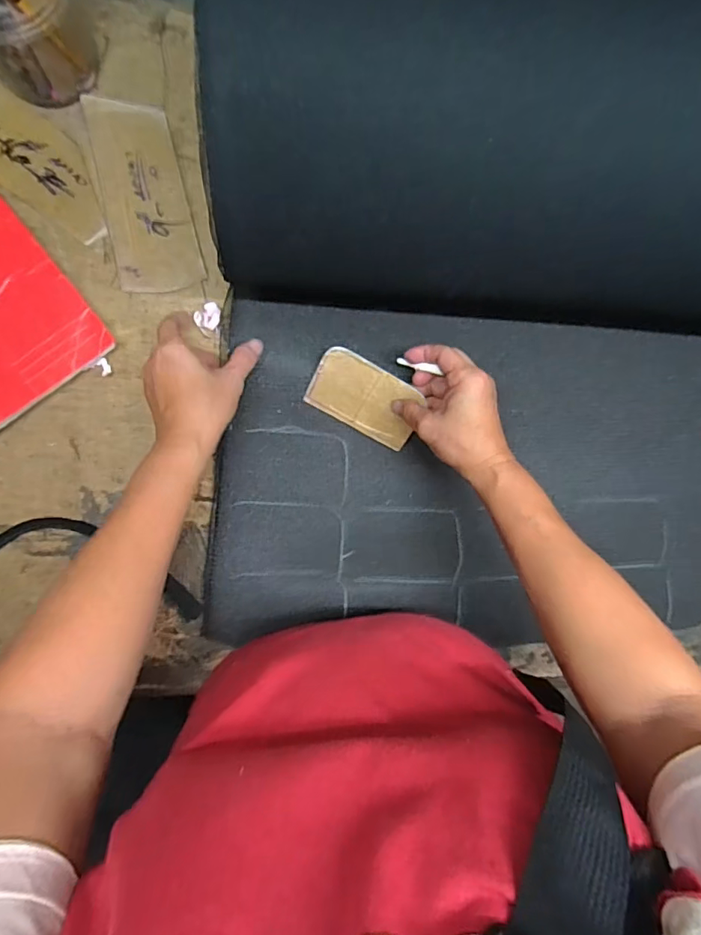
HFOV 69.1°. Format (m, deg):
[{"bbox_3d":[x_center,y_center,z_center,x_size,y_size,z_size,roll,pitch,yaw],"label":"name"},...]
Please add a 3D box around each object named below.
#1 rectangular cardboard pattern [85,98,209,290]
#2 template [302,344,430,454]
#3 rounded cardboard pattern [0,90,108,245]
[{"bbox_3d":[-0.183,-0.241,0.451,0.072,0.007,0.165,-13,95,-7],"label":"rectangular cardboard pattern"},{"bbox_3d":[0.014,-0.061,0.455,0.100,0.005,0.059,28,111,-8],"label":"template"},{"bbox_3d":[-0.270,-0.262,0.443,0.143,0.005,0.072,33,86,-6],"label":"rounded cardboard pattern"}]

